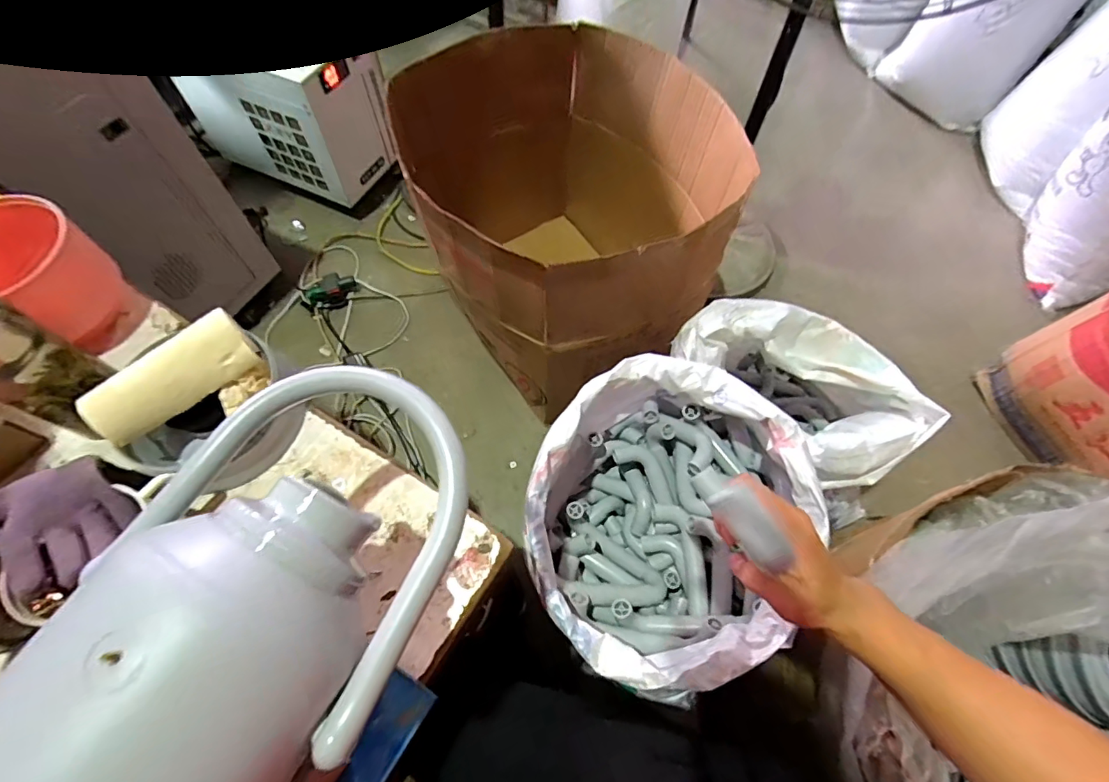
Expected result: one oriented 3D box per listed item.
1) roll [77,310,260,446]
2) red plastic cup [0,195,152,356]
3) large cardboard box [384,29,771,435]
[{"bbox_3d":[-0.353,-0.012,0.466,0.049,0.043,0.143,42,70,18],"label":"roll"},{"bbox_3d":[-0.549,-0.119,0.548,0.128,0.138,0.128,0,63,-1],"label":"red plastic cup"},{"bbox_3d":[0.025,-0.356,1.203,0.596,0.631,0.684,-20,65,-10],"label":"large cardboard box"}]

